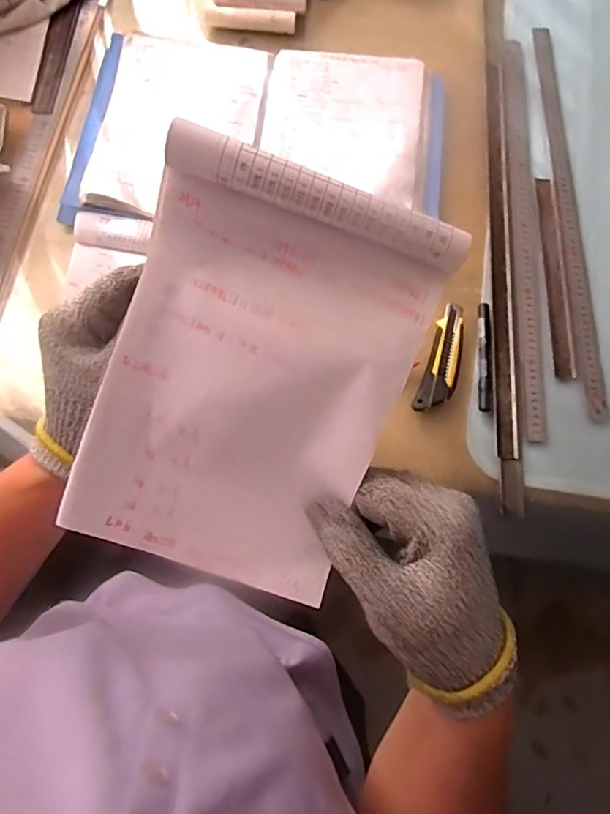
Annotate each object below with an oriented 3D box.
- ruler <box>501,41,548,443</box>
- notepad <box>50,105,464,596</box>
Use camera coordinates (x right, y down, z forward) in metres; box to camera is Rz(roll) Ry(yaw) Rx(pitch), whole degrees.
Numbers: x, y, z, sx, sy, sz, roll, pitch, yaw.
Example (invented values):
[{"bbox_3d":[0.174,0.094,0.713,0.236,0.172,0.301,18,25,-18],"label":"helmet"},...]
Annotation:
[{"bbox_3d":[0.294,-0.249,0.754,0.033,0.004,0.597,5,73,-4],"label":"ruler"},{"bbox_3d":[-0.025,-0.010,0.257,0.129,0.029,0.187,21,98,1],"label":"notepad"}]

